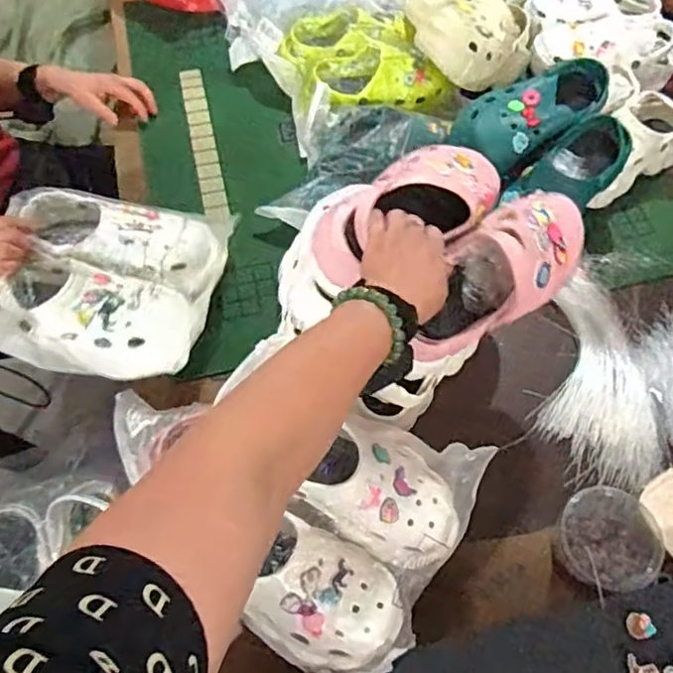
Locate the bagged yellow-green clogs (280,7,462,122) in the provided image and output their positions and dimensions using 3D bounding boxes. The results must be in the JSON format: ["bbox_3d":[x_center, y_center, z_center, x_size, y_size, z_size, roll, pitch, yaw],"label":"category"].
[{"bbox_3d":[0.061,-0.444,1.033,0.255,0.090,0.232,-17,63,-10],"label":"bagged yellow-green clogs"}]

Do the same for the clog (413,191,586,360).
[{"bbox_3d":[0.170,-0.066,0.636,0.099,0.113,0.245,41,73,19],"label":"clog"}]

